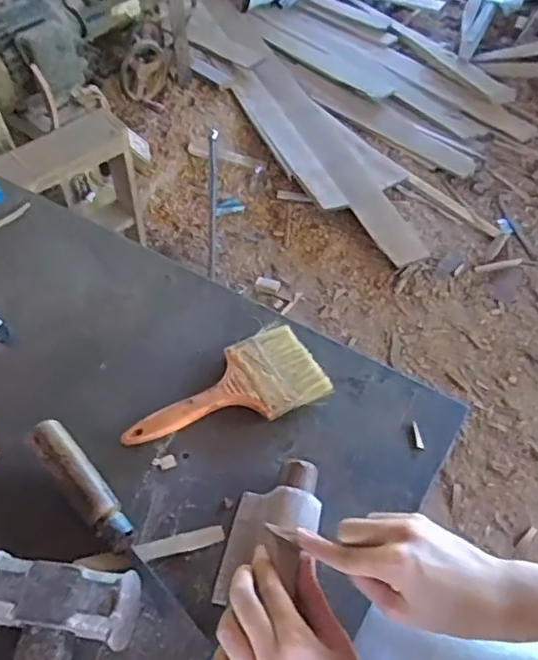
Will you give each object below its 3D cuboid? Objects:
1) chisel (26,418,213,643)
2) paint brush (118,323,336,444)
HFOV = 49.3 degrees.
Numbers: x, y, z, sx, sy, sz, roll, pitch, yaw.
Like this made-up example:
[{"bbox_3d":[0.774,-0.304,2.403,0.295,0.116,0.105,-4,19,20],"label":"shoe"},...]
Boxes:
[{"bbox_3d":[-0.121,0.152,0.462,0.030,0.031,0.215,-38,61,-25],"label":"chisel"},{"bbox_3d":[-0.041,0.063,0.549,0.186,0.022,0.092,-26,56,-18],"label":"paint brush"}]

